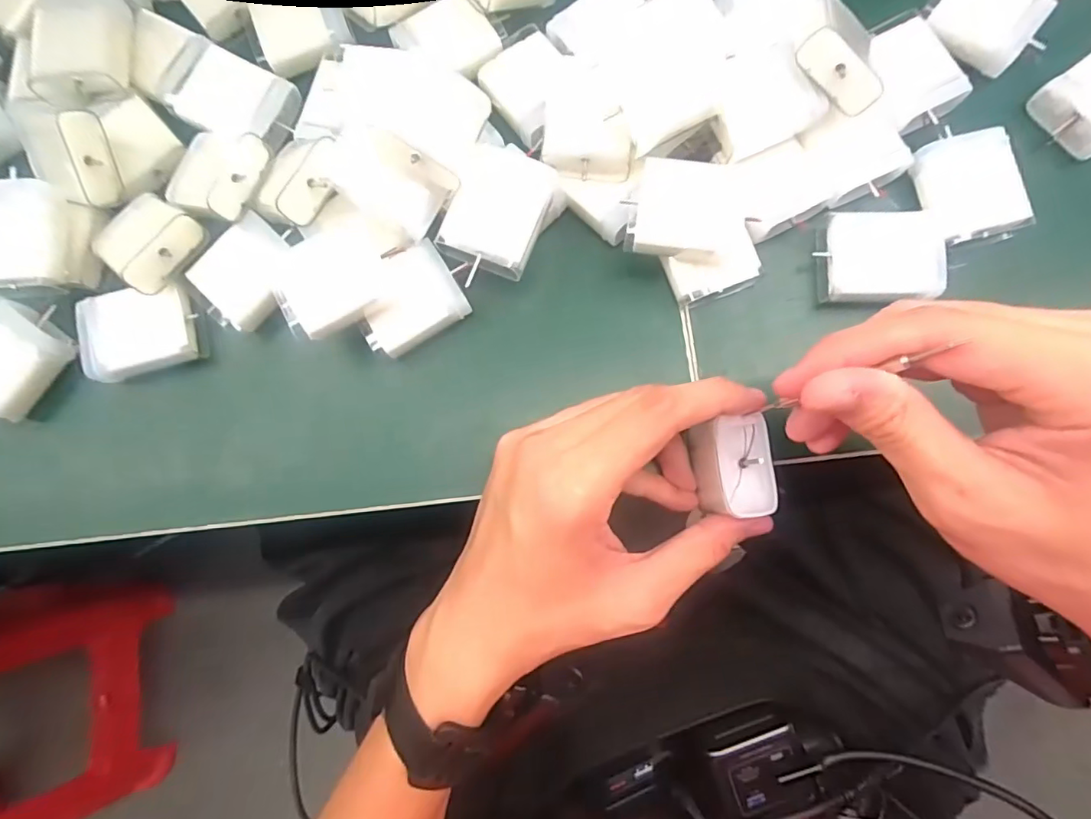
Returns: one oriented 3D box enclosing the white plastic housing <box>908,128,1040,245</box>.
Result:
[{"bbox_3d":[0.204,-0.107,0.267,0.040,0.012,0.052,-12,80,1],"label":"white plastic housing"}]

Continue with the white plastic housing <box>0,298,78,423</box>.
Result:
[{"bbox_3d":[-0.268,-0.024,0.277,0.041,0.019,0.054,37,84,8],"label":"white plastic housing"}]

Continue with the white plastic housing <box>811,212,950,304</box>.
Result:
[{"bbox_3d":[0.160,-0.074,0.267,0.049,0.020,0.044,1,80,3],"label":"white plastic housing"}]

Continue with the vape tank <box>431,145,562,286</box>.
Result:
[{"bbox_3d":[-0.022,-0.090,0.258,0.042,0.016,0.057,22,82,7],"label":"vape tank"}]

